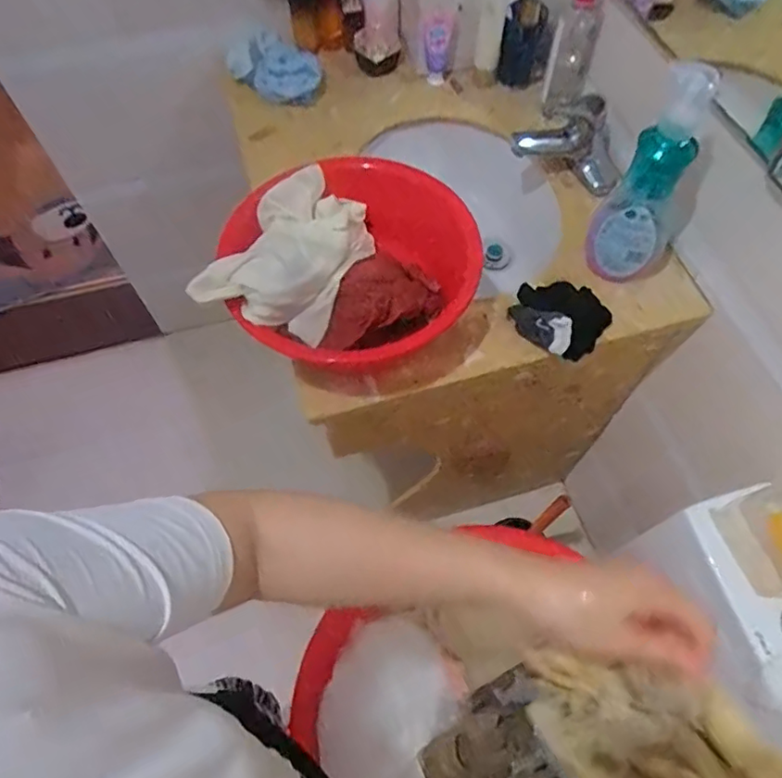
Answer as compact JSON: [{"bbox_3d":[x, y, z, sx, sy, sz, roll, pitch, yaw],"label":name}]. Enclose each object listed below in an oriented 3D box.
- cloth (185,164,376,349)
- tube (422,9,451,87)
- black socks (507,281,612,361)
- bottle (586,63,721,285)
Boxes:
[{"bbox_3d":[-0.121,-0.167,0.719,0.155,0.109,0.231,9,47,7],"label":"cloth"},{"bbox_3d":[0.077,-0.588,1.026,0.049,0.120,0.030,4,61,4],"label":"tube"},{"bbox_3d":[0.234,-0.100,0.779,0.108,0.060,0.112,-1,61,1],"label":"black socks"},{"bbox_3d":[0.318,-0.242,0.726,0.096,0.278,0.057,22,64,13],"label":"bottle"}]

